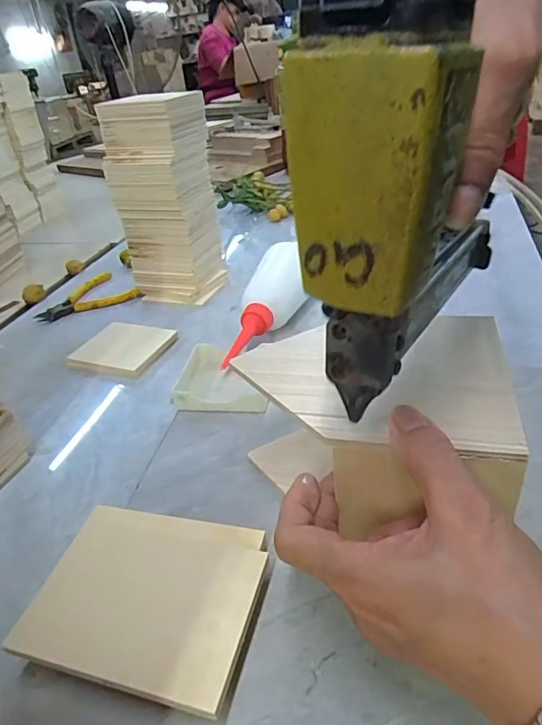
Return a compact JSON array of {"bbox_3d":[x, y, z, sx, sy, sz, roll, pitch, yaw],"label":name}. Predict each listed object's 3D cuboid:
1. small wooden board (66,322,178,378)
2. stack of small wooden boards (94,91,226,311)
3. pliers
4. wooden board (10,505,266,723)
[{"bbox_3d":[-0.148,-0.014,0.488,0.090,0.012,0.077,10,37,24],"label":"small wooden board"},{"bbox_3d":[-0.114,-0.181,0.546,0.086,0.210,0.088,12,38,26],"label":"stack of small wooden boards"},{"bbox_3d":[-0.233,-0.088,0.617,0.123,0.012,0.098,-17,35,-15],"label":"pliers"},{"bbox_3d":[-0.062,0.112,0.244,0.111,0.007,0.092,2,31,17],"label":"wooden board"}]

